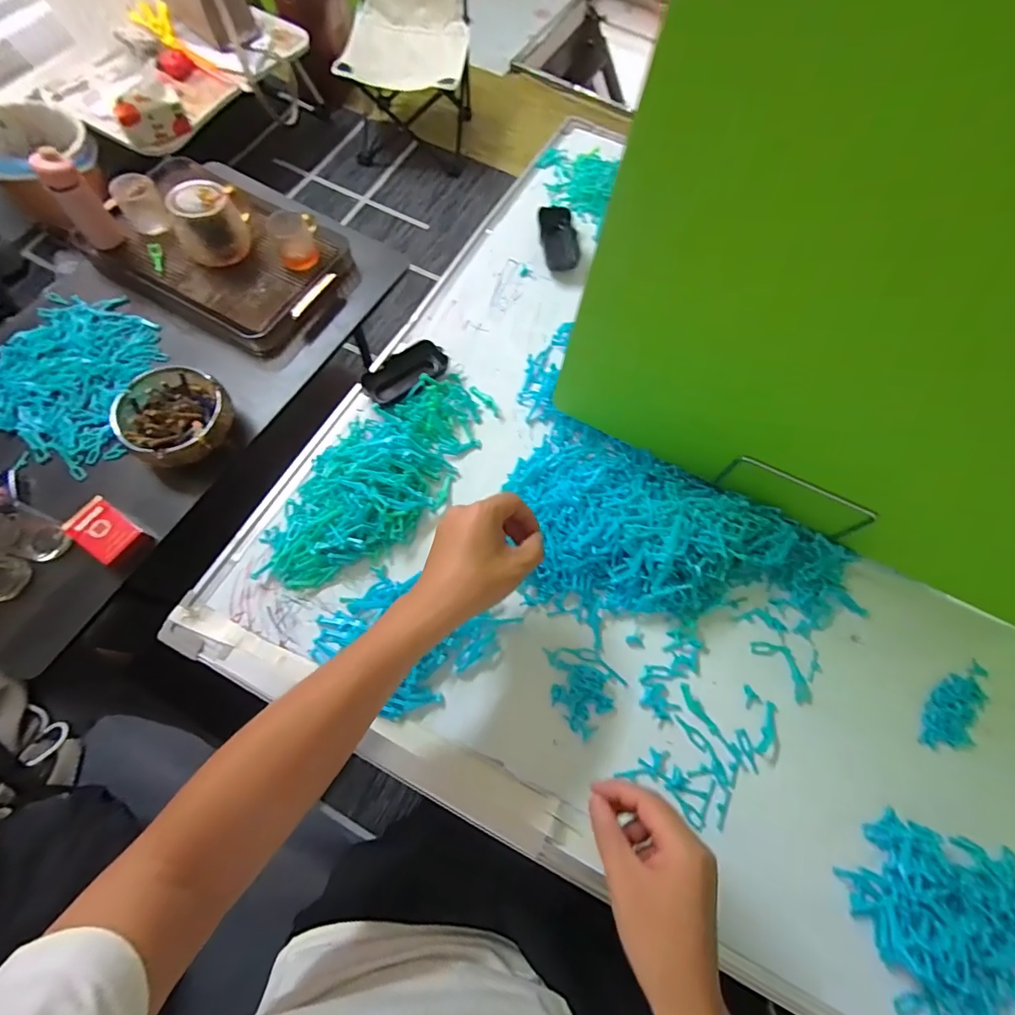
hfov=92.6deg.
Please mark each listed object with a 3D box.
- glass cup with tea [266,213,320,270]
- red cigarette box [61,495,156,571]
[{"bbox_3d":[-0.331,-0.423,0.763,0.072,0.058,0.054,-21,71,-10],"label":"glass cup with tea"},{"bbox_3d":[-0.516,0.032,0.625,0.099,0.027,0.058,32,71,10],"label":"red cigarette box"}]

